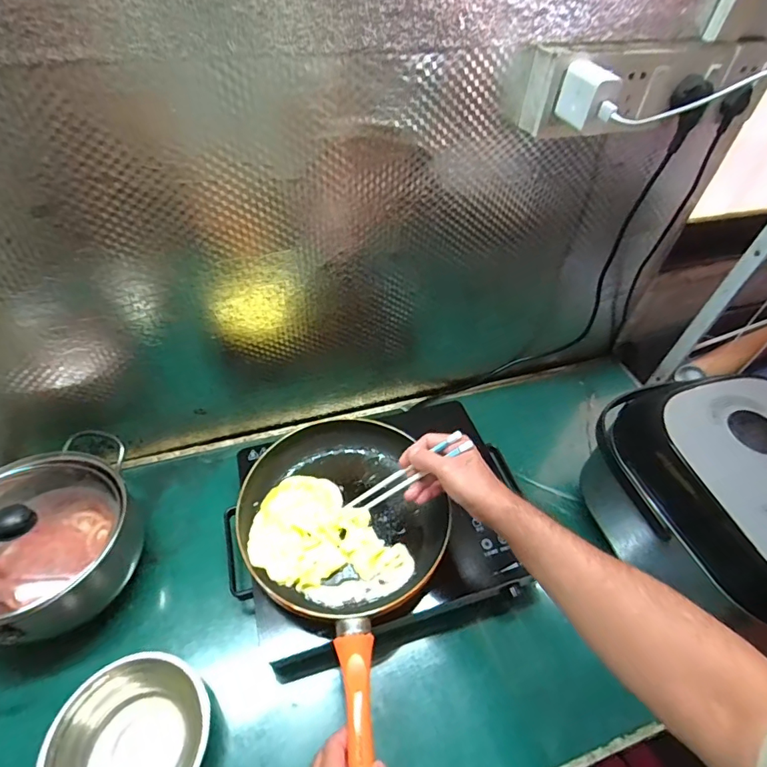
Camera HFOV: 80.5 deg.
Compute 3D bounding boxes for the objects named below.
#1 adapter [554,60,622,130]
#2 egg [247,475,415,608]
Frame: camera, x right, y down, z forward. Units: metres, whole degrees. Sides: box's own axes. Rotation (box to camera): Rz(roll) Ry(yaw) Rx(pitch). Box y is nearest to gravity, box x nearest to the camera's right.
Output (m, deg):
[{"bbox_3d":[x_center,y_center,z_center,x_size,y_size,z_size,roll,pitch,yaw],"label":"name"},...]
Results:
[{"bbox_3d":[0.226,-0.319,0.501,0.032,0.052,0.062,-7,49,-11],"label":"adapter"},{"bbox_3d":[-0.082,0.214,0.606,0.222,0.030,0.140,33,53,23],"label":"egg"}]

